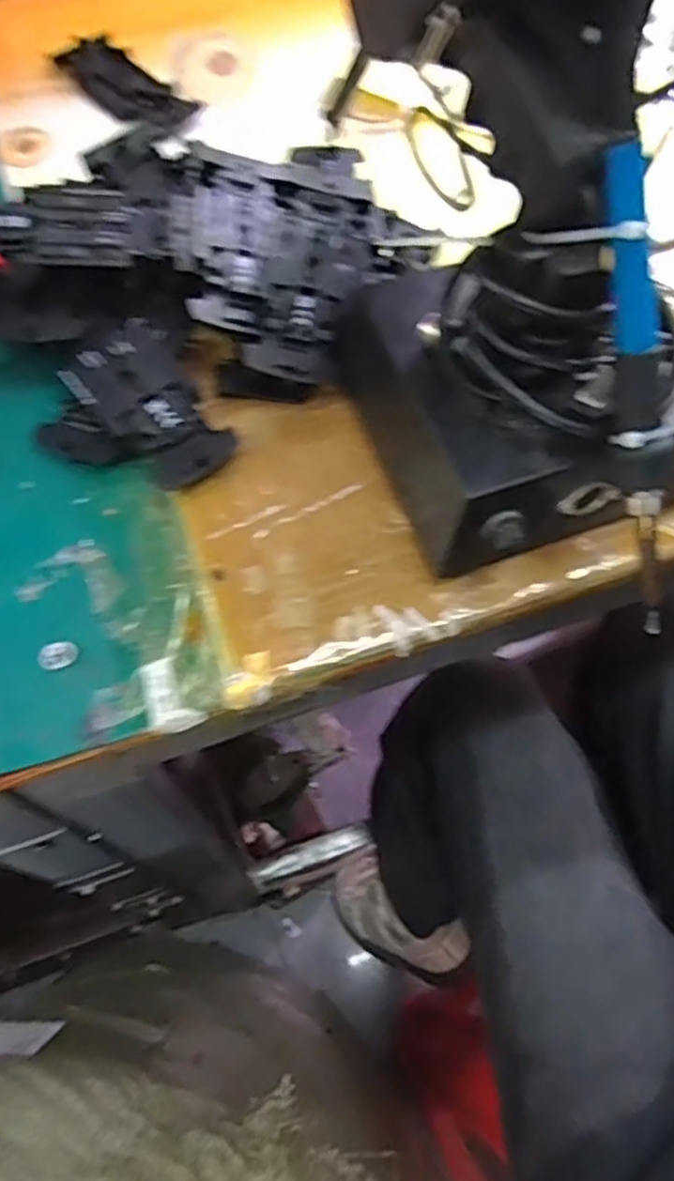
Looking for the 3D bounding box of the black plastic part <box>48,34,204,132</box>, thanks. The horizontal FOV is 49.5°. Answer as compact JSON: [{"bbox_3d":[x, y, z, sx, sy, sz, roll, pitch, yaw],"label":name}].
[{"bbox_3d":[-0.143,-0.341,0.493,0.117,0.008,0.048,40,69,18],"label":"black plastic part"}]

